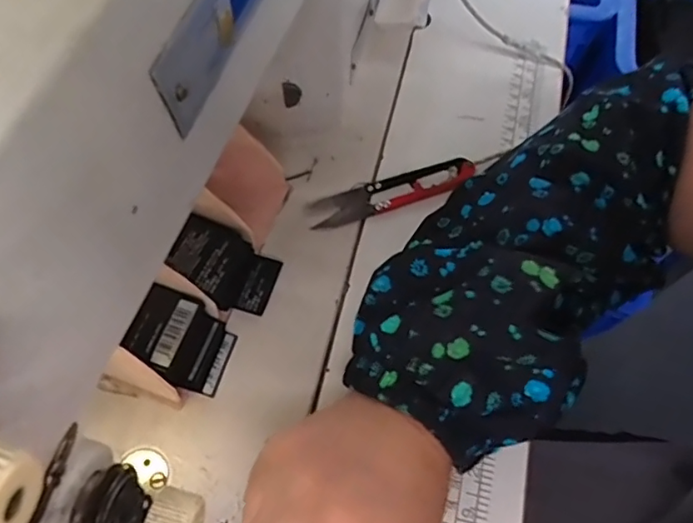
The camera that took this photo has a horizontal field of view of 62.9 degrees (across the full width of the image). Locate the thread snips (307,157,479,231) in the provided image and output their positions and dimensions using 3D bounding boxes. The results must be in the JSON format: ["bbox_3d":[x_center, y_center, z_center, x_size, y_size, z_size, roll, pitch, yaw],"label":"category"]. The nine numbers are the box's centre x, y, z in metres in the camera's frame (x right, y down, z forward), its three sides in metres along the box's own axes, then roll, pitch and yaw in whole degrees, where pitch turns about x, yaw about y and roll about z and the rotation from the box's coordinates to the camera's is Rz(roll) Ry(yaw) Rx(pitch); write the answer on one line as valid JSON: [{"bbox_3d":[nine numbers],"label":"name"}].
[{"bbox_3d":[0.027,-0.044,0.348,0.103,0.015,0.024,-15,65,-11],"label":"thread snips"}]

